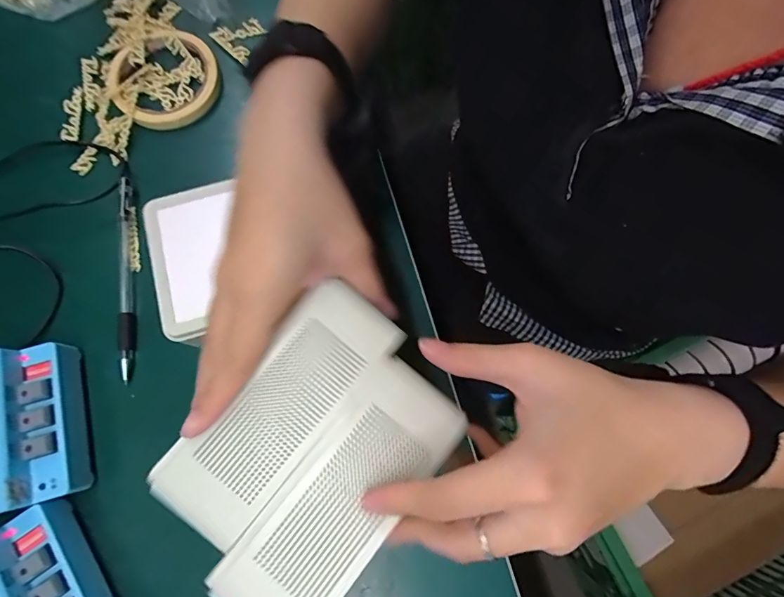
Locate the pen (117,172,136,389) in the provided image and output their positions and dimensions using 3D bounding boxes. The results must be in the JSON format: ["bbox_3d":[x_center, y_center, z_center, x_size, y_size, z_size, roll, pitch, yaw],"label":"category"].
[{"bbox_3d":[-0.204,-0.018,0.331,0.008,0.014,0.159,-8,77,-1],"label":"pen"}]

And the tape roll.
[{"bbox_3d":[-0.198,-0.193,0.370,0.096,0.011,0.091,0,77,1],"label":"tape roll"}]

